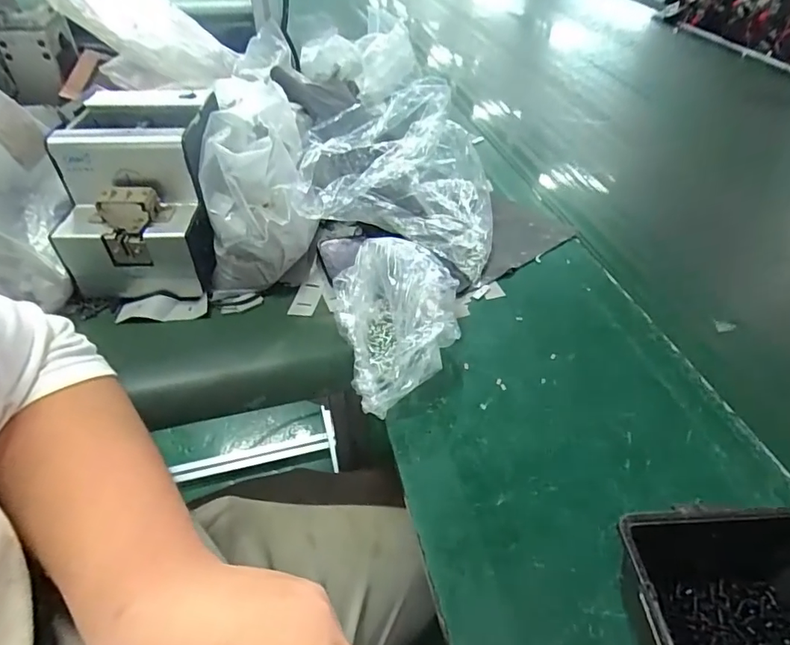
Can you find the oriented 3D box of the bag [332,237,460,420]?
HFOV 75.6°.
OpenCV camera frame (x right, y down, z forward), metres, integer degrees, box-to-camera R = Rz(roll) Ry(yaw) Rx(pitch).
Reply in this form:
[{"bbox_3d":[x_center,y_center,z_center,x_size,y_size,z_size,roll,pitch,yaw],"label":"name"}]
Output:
[{"bbox_3d":[0.005,-0.005,0.459,0.112,0.068,0.156,-7,44,-8],"label":"bag"}]

